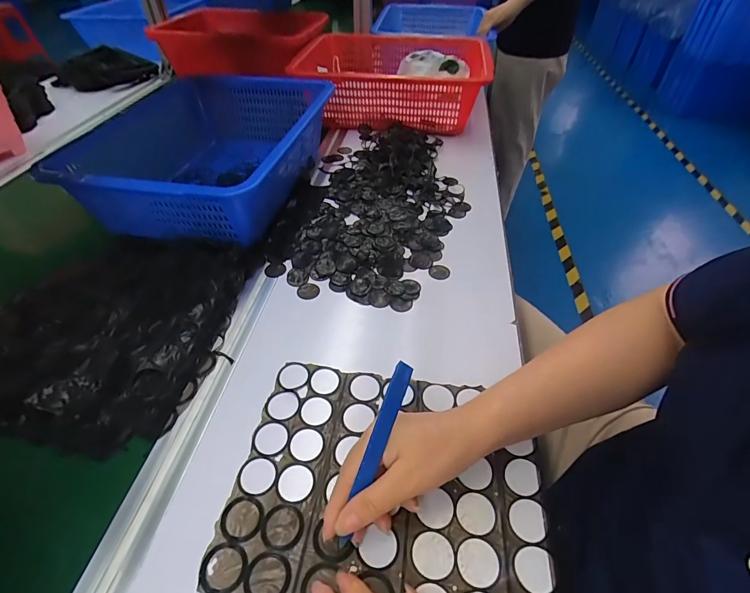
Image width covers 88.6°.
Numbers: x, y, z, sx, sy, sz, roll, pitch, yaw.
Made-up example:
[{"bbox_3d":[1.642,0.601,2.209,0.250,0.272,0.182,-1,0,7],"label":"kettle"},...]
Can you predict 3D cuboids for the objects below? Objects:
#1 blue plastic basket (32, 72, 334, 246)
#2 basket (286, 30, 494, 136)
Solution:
[{"bbox_3d":[-0.248,-0.227,0.608,0.290,0.114,0.378,7,47,6],"label":"blue plastic basket"},{"bbox_3d":[0.035,-0.465,0.830,0.366,0.126,0.312,3,47,2],"label":"basket"}]

